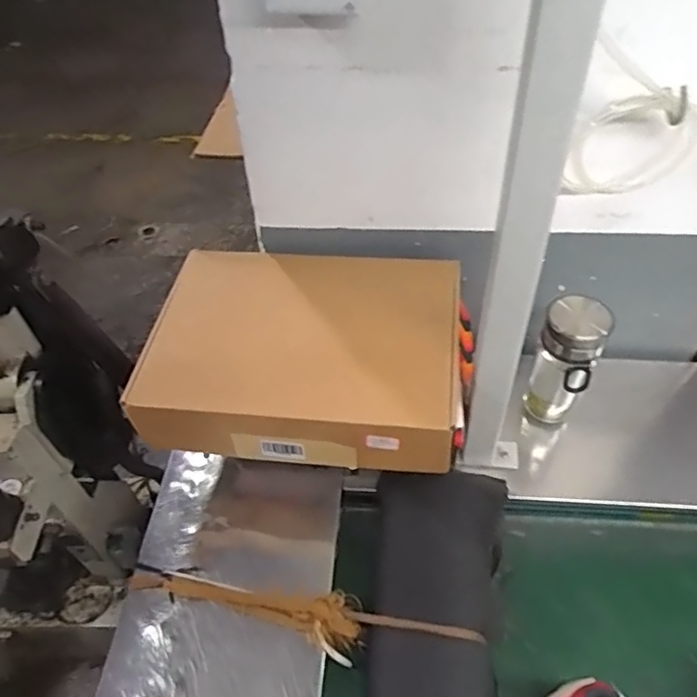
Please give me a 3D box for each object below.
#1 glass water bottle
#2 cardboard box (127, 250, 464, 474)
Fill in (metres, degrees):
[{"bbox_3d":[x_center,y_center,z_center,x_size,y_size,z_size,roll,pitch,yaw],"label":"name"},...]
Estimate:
[{"bbox_3d":[0.280,0.031,0.782,0.075,0.215,0.074,21,54,19],"label":"glass water bottle"},{"bbox_3d":[-0.056,-0.004,0.720,0.369,0.094,0.266,5,50,6],"label":"cardboard box"}]

